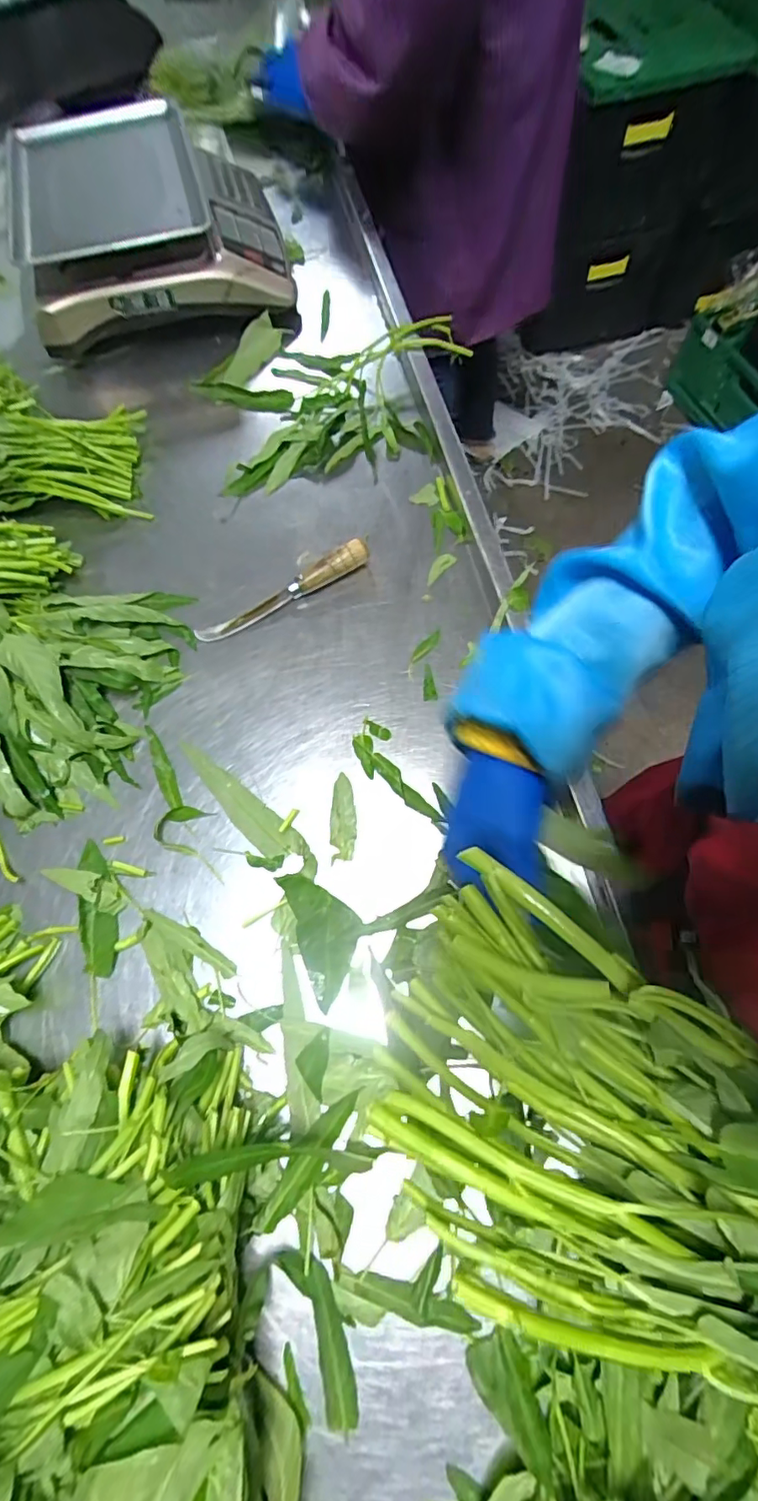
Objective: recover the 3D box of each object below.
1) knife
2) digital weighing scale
[{"bbox_3d":[-0.103,-0.169,0.589,0.199,0.032,0.026,-29,69,-9],"label":"knife"},{"bbox_3d":[-0.299,-0.687,0.745,0.321,0.149,0.321,-10,68,-1],"label":"digital weighing scale"}]

